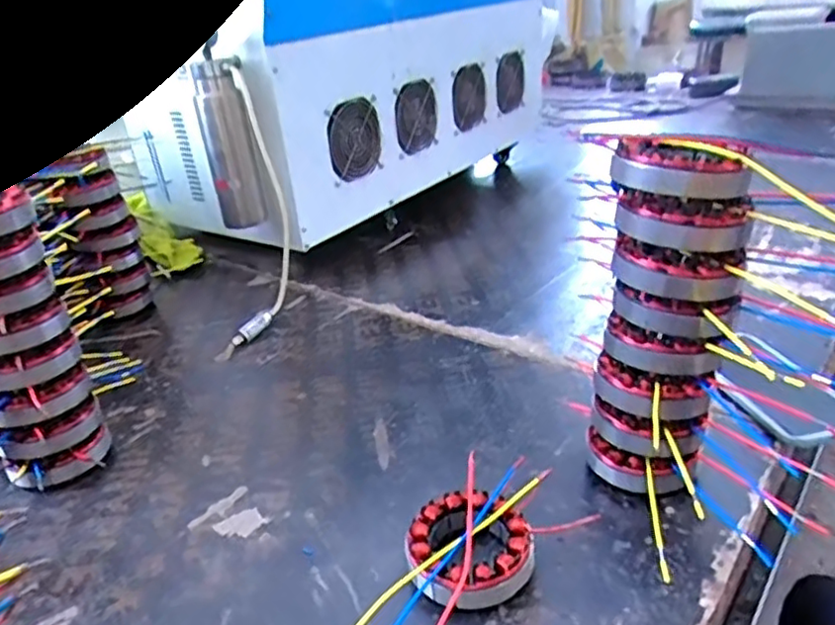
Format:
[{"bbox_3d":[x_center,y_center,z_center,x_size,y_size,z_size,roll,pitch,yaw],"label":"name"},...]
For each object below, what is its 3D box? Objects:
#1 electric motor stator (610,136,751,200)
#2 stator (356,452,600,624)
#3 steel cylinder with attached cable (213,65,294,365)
[{"bbox_3d":[0.174,-0.101,0.433,0.082,0.034,0.069,6,28,23],"label":"electric motor stator"},{"bbox_3d":[0.026,0.173,0.440,0.096,0.039,0.182,19,35,40],"label":"stator"},{"bbox_3d":[-0.204,-0.121,0.852,0.056,0.356,0.129,-3,-4,6],"label":"steel cylinder with attached cable"}]

